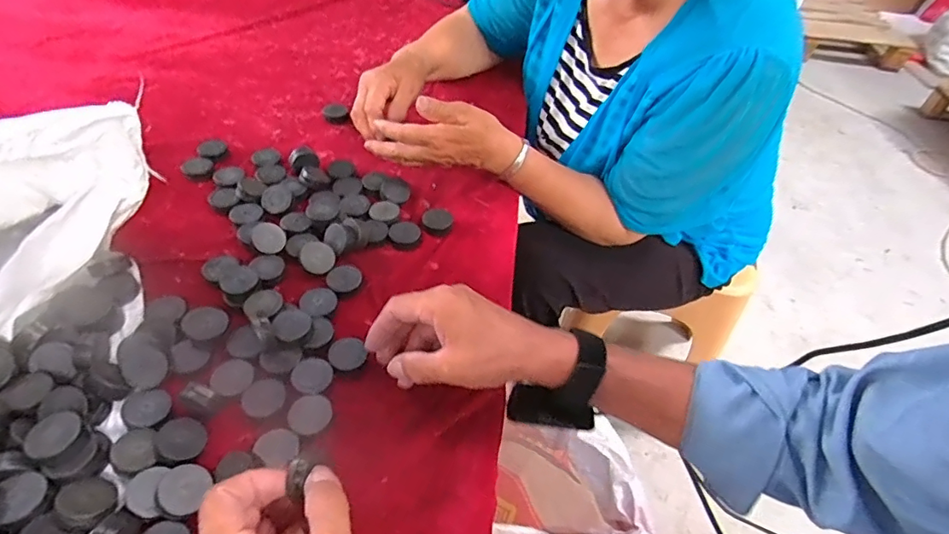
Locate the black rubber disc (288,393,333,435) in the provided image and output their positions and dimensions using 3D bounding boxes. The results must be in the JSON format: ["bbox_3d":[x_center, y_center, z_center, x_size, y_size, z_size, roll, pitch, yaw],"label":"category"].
[{"bbox_3d":[-0.125,0.112,0.388,0.031,0.005,0.029,4,46,-4],"label":"black rubber disc"}]

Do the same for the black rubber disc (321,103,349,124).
[{"bbox_3d":[-0.193,-0.213,0.706,0.035,0.015,0.035,-7,48,-14],"label":"black rubber disc"}]

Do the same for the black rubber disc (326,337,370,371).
[{"bbox_3d":[-0.109,0.074,0.432,0.030,0.004,0.033,5,45,-5],"label":"black rubber disc"}]

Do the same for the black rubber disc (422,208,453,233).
[{"bbox_3d":[-0.041,-0.050,0.560,0.032,0.013,0.032,4,46,-4],"label":"black rubber disc"}]

